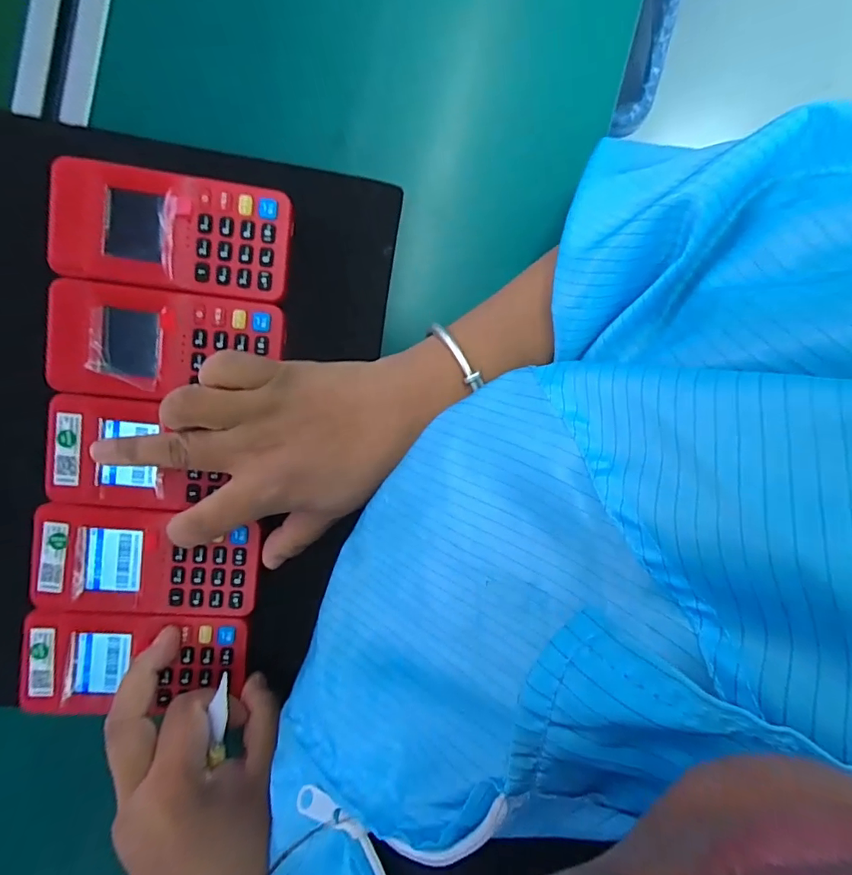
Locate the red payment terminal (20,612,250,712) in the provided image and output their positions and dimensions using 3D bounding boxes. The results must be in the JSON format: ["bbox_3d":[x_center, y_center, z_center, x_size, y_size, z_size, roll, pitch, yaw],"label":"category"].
[{"bbox_3d":[-0.168,0.130,0.290,0.118,0.013,0.060,0,95,-6],"label":"red payment terminal"}]

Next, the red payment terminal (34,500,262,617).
[{"bbox_3d":[-0.160,0.074,0.286,0.118,0.010,0.064,9,94,-8],"label":"red payment terminal"}]

